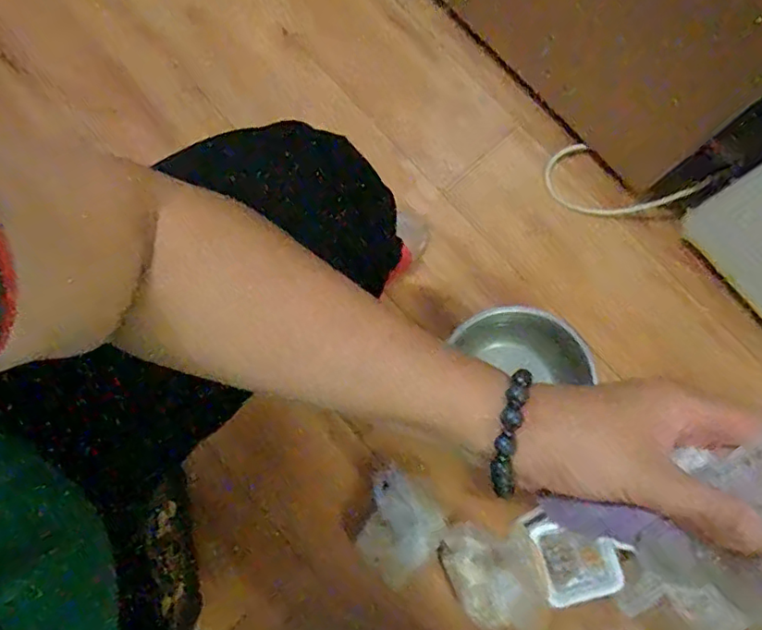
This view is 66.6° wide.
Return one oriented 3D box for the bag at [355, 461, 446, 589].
[{"bbox_3d":[0.018,0.281,0.771,0.115,0.014,0.115,44,82,6],"label":"bag"}]

